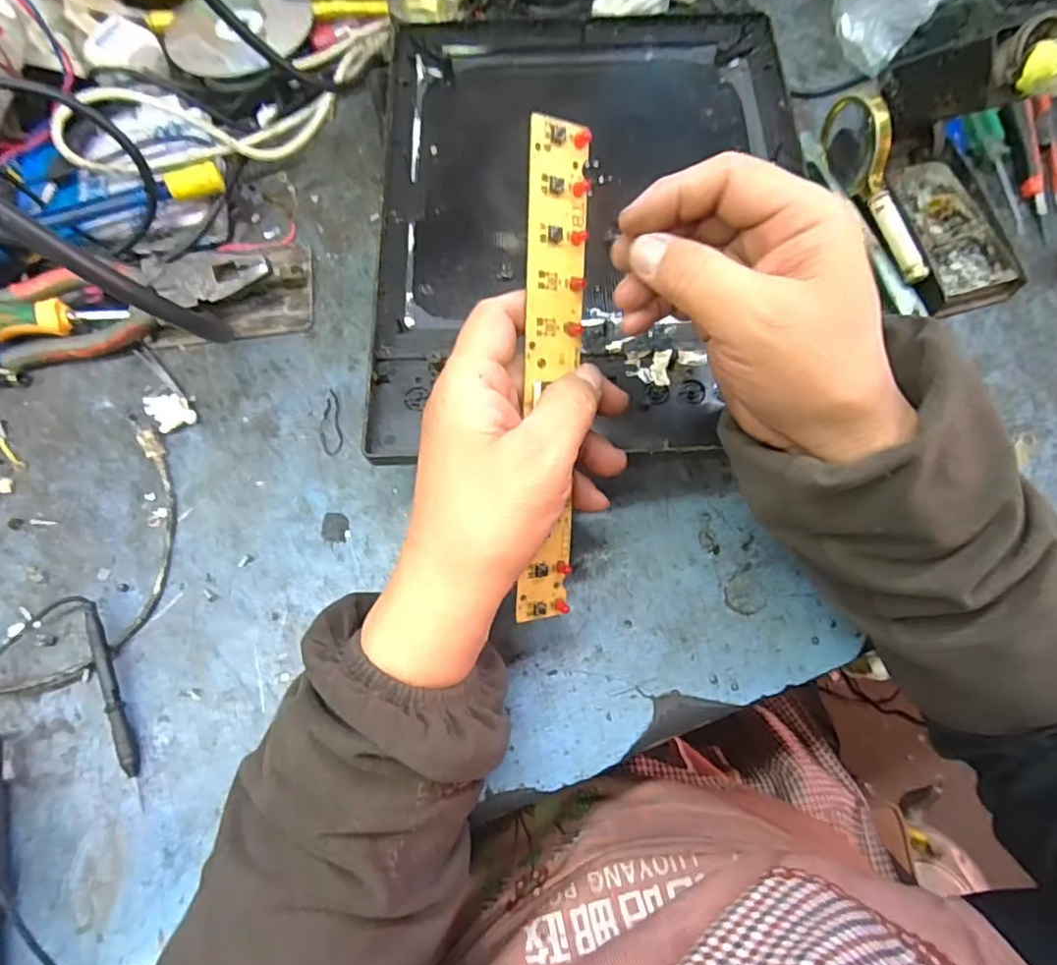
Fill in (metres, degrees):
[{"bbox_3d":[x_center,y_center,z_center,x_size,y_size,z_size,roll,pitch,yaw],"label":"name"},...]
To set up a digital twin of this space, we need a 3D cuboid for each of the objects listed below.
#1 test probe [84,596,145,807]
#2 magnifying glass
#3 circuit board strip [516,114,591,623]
[{"bbox_3d":[-0.235,0.124,0.338,0.009,0.015,0.114,-23,71,-8],"label":"test probe"},{"bbox_3d":[0.251,-0.213,0.431,0.014,0.064,0.149,-16,70,-5],"label":"magnifying glass"},{"bbox_3d":[0.012,-0.046,0.291,0.029,0.004,0.235,-4,102,-27],"label":"circuit board strip"}]

